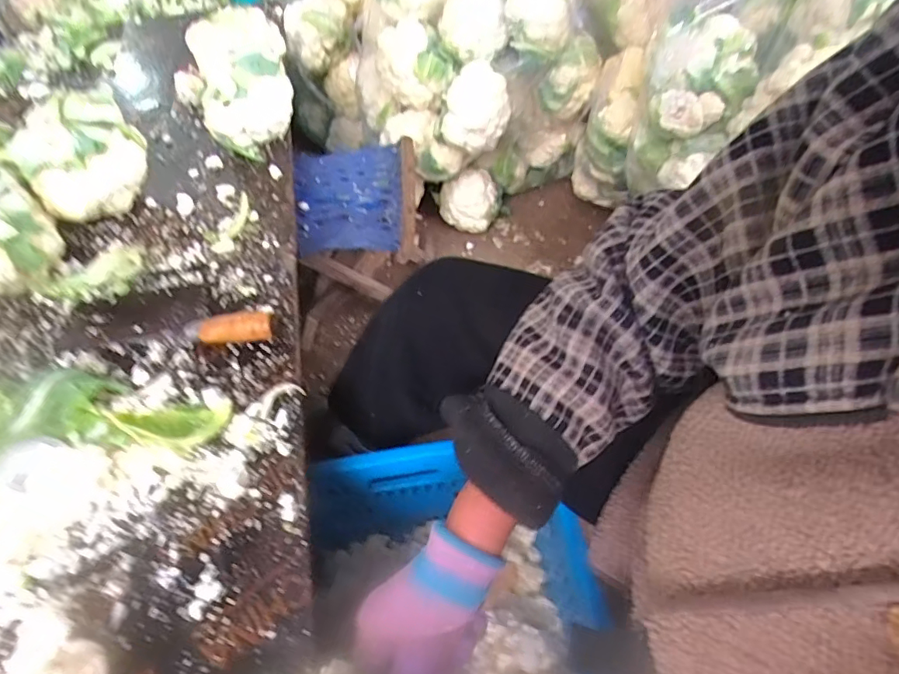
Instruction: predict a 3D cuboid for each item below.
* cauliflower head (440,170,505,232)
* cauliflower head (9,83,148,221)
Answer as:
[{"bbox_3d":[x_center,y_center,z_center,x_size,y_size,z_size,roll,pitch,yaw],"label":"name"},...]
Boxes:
[{"bbox_3d":[0.048,-0.324,1.238,0.146,0.109,0.108,7,53,8],"label":"cauliflower head"},{"bbox_3d":[-0.511,-0.257,0.738,0.151,0.109,0.137,-28,56,-17],"label":"cauliflower head"}]

